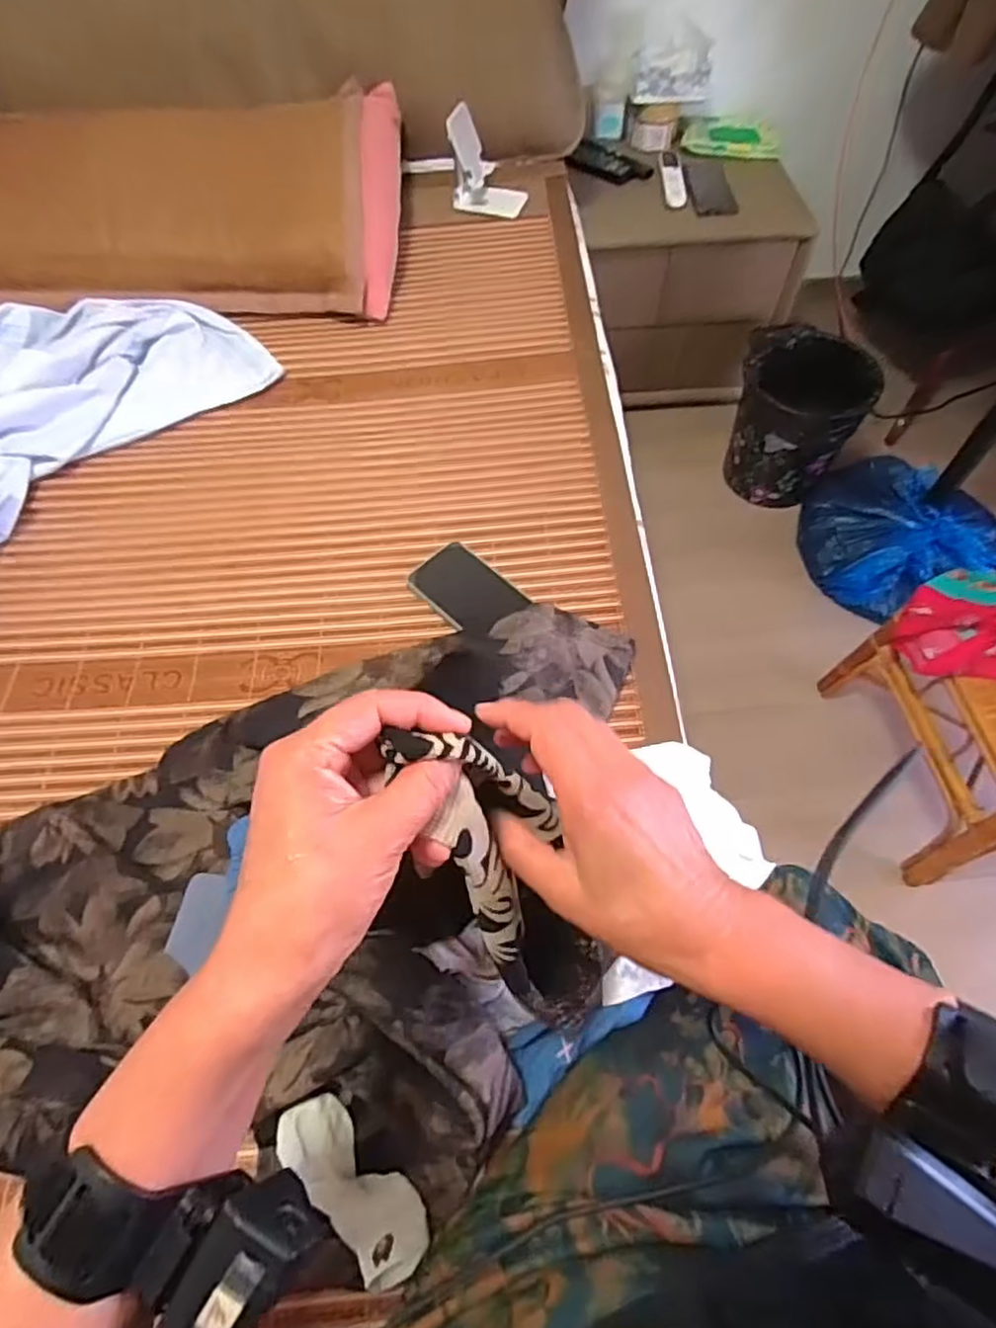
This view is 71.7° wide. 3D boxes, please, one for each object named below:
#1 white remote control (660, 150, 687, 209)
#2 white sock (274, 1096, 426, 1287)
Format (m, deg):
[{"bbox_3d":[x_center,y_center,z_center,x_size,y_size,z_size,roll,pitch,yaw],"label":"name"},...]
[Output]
[{"bbox_3d":[0.337,-0.941,1.336,0.041,0.025,0.197,2,60,1],"label":"white remote control"},{"bbox_3d":[-0.100,0.359,0.478,0.052,0.022,0.125,-40,67,-20],"label":"white sock"}]

